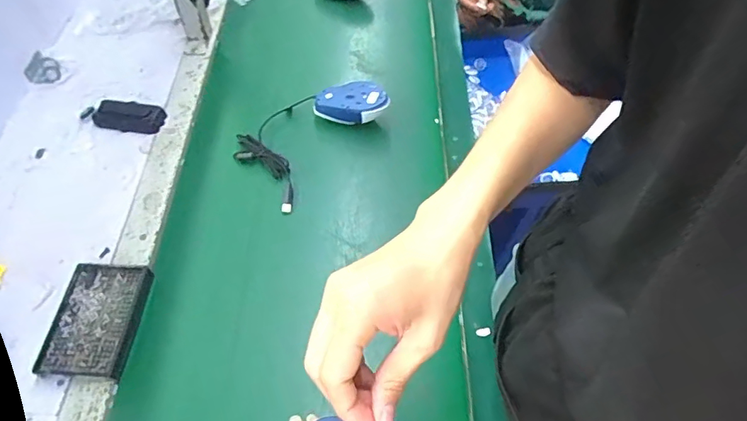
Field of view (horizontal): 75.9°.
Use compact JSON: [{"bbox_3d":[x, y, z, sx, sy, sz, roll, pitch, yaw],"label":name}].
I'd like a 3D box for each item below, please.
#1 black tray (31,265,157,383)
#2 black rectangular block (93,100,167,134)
[{"bbox_3d":[-0.331,0.131,0.576,0.094,0.022,0.134,4,56,0],"label":"black tray"},{"bbox_3d":[-0.390,-0.151,0.763,0.103,0.024,0.051,9,56,3],"label":"black rectangular block"}]

